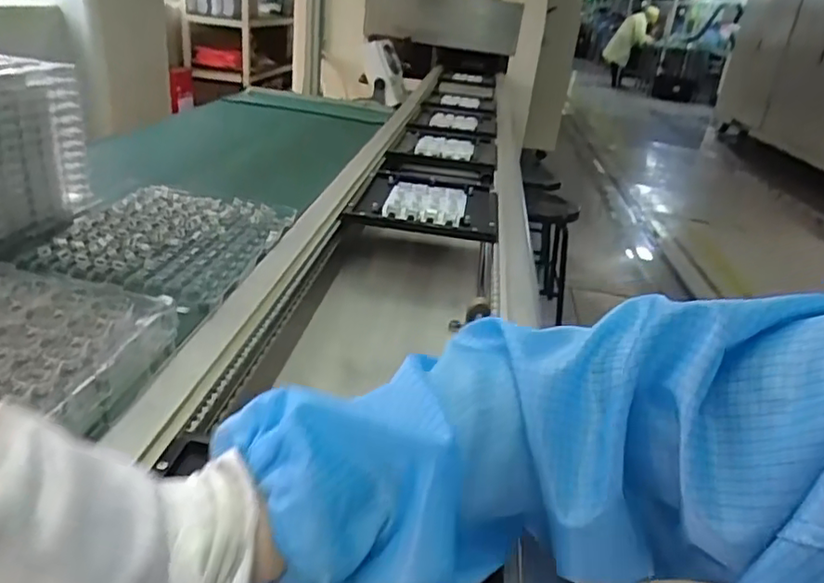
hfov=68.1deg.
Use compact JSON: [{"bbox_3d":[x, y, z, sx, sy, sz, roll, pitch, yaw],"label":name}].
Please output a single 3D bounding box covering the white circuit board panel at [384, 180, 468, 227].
[{"bbox_3d":[0.024,-0.152,1.025,0.130,0.015,0.208,7,26,2],"label":"white circuit board panel"}]

